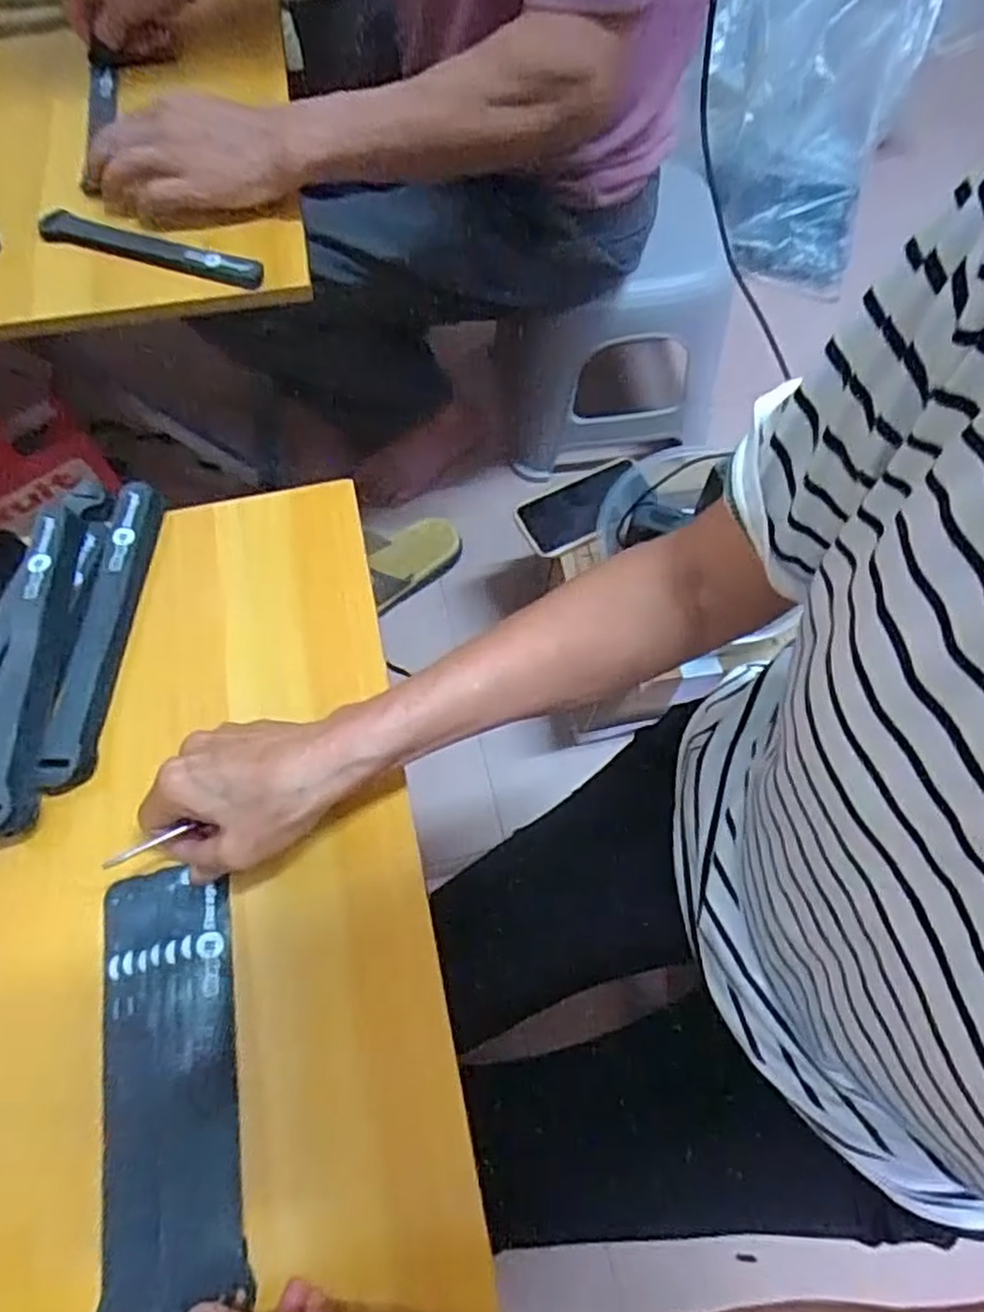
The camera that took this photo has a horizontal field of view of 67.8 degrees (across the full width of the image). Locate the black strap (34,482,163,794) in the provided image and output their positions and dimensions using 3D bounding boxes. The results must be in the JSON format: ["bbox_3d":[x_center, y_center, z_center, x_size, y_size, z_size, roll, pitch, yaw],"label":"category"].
[{"bbox_3d":[-0.234,-0.015,0.448,0.021,0.032,0.196,2,65,2],"label":"black strap"}]

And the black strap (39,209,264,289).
[{"bbox_3d":[-0.279,-0.333,0.598,0.209,0.015,0.021,19,67,9],"label":"black strap"}]

